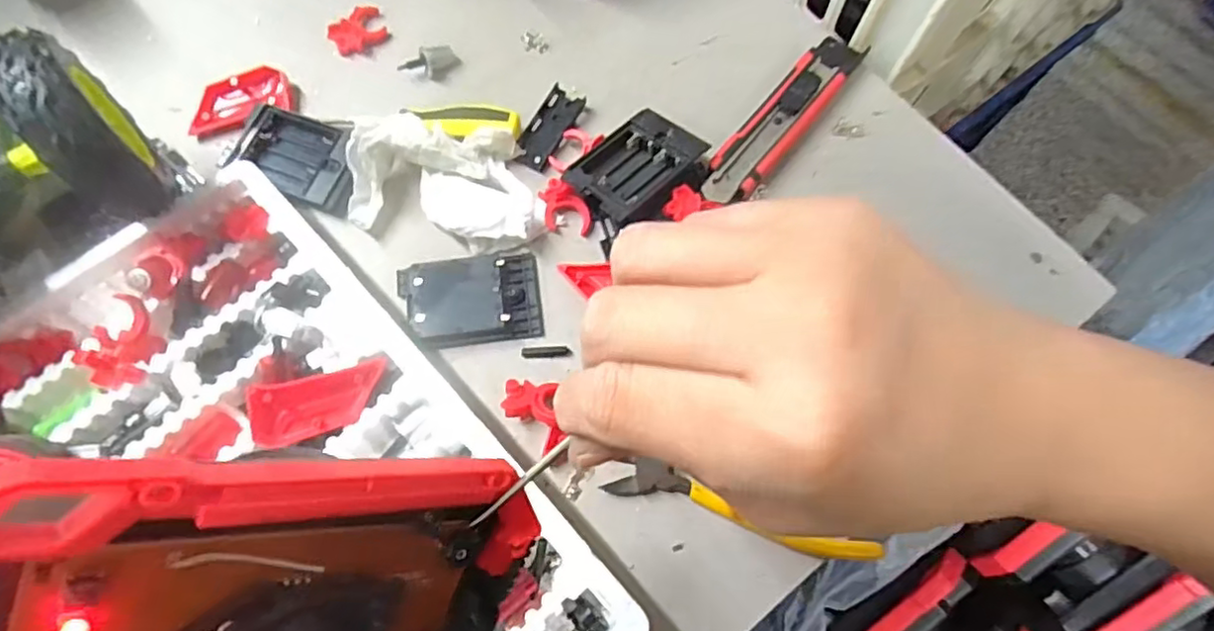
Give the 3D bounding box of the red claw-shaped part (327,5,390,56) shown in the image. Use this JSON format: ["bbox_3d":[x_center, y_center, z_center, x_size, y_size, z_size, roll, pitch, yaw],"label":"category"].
[{"bbox_3d":[-0.174,-0.200,0.451,0.040,0.014,0.025,-38,75,-14],"label":"red claw-shaped part"}]

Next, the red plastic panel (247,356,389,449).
[{"bbox_3d":[-0.147,0.046,0.330,0.065,0.011,0.034,-12,112,-21],"label":"red plastic panel"}]

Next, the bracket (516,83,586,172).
[{"bbox_3d":[-0.038,-0.124,0.429,0.025,0.010,0.060,26,71,8],"label":"bracket"}]

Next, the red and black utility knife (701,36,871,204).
[{"bbox_3d":[0.119,-0.135,0.429,0.034,0.017,0.168,38,73,11],"label":"red and black utility knife"}]

